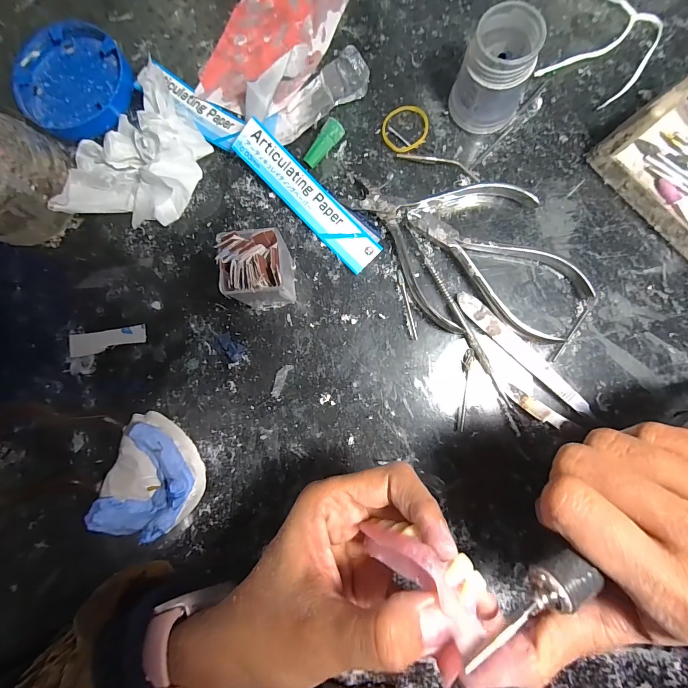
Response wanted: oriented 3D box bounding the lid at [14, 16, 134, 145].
[{"bbox_3d":[-0.196,-0.189,0.256,0.083,0.015,0.079,0,86,4],"label":"lid"}]

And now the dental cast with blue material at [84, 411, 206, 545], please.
[{"bbox_3d":[-0.120,0.085,0.220,0.058,0.031,0.068,18,87,5],"label":"dental cast with blue material"}]

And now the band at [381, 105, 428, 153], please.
[{"bbox_3d":[0.042,-0.148,0.242,0.032,0.004,0.031,0,86,4],"label":"band"}]

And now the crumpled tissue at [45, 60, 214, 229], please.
[{"bbox_3d":[-0.141,-0.116,0.235,0.104,0.037,0.079,-36,84,1],"label":"crumpled tissue"}]

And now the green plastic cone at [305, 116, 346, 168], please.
[{"bbox_3d":[-0.015,-0.135,0.240,0.032,0.014,0.012,-41,84,0],"label":"green plastic cone"}]

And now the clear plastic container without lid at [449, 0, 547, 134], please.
[{"bbox_3d":[0.093,-0.163,0.216,0.040,0.051,0.039,0,86,4],"label":"clear plastic container without lid"}]

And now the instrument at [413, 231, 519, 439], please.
[{"bbox_3d":[0.077,-0.010,0.225,0.007,0.004,0.144,-25,85,2],"label":"instrument"}]

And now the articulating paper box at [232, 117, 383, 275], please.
[{"bbox_3d":[-0.023,-0.096,0.233,0.025,0.011,0.114,-44,90,6],"label":"articulating paper box"}]

